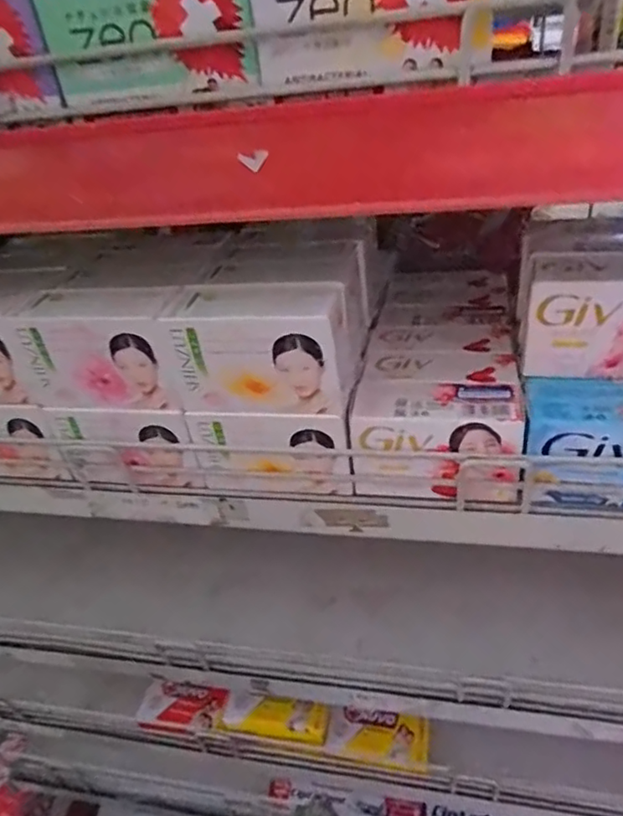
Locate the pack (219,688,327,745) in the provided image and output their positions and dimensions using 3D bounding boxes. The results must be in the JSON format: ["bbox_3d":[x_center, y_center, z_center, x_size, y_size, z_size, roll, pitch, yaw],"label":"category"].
[{"bbox_3d":[-0.035,0.284,0.542,0.101,0.021,0.032,2,35,15],"label":"pack"}]

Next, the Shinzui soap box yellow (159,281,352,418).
[{"bbox_3d":[-0.027,-0.030,0.317,0.092,0.068,0.037,2,35,14],"label":"Shinzui soap box yellow"}]

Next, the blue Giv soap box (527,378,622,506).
[{"bbox_3d":[0.164,0.020,0.314,0.089,0.055,0.036,2,35,14],"label":"blue Giv soap box"}]

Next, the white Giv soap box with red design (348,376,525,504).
[{"bbox_3d":[0.072,0.019,0.332,0.091,0.057,0.035,3,35,16],"label":"white Giv soap box with red design"}]

